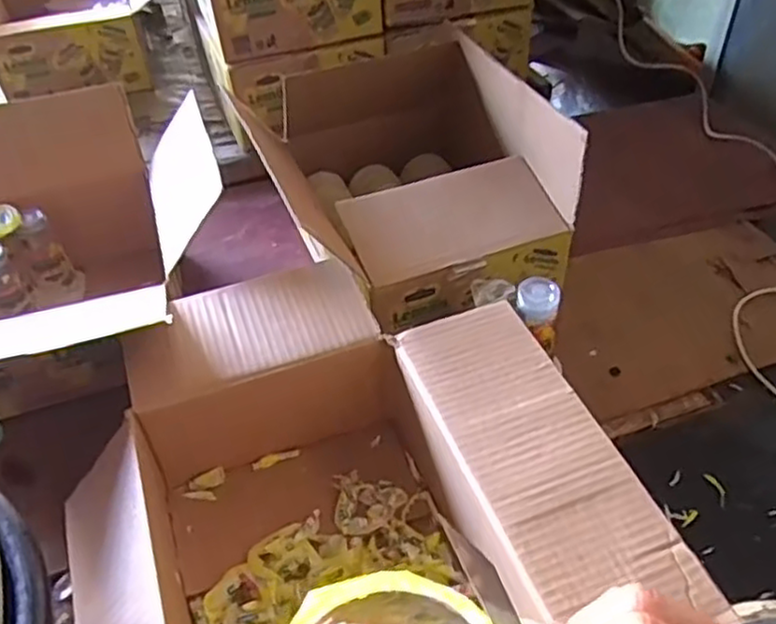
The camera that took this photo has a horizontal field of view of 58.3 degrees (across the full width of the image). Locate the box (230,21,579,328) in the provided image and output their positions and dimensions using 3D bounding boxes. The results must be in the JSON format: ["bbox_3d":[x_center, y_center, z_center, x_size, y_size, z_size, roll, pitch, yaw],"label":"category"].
[{"bbox_3d":[0.038,-0.161,0.813,0.251,0.182,0.320,-16,46,-15],"label":"box"}]

